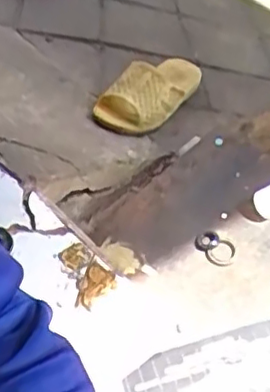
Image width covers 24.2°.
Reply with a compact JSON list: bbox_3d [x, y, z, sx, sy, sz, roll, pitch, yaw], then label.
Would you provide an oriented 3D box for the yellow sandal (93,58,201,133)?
[{"bbox_3d":[0.033,-0.196,1.099,0.115,0.071,0.267,23,40,20],"label":"yellow sandal"}]

